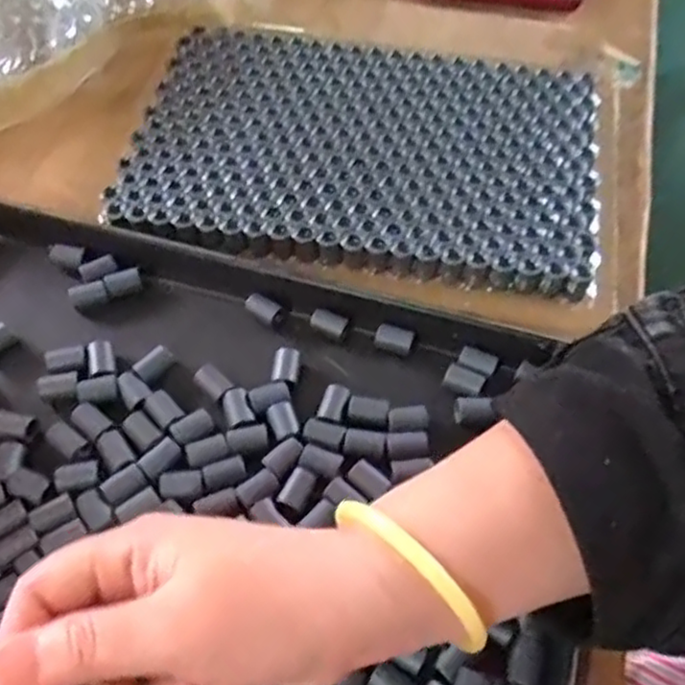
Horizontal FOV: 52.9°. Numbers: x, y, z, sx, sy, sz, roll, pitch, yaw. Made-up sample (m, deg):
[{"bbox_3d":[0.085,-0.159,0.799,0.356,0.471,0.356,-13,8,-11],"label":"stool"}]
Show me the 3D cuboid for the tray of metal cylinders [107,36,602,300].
[{"bbox_3d":[0.014,-0.125,0.441,0.285,0.029,0.179,10,58,4],"label":"tray of metal cylinders"}]

